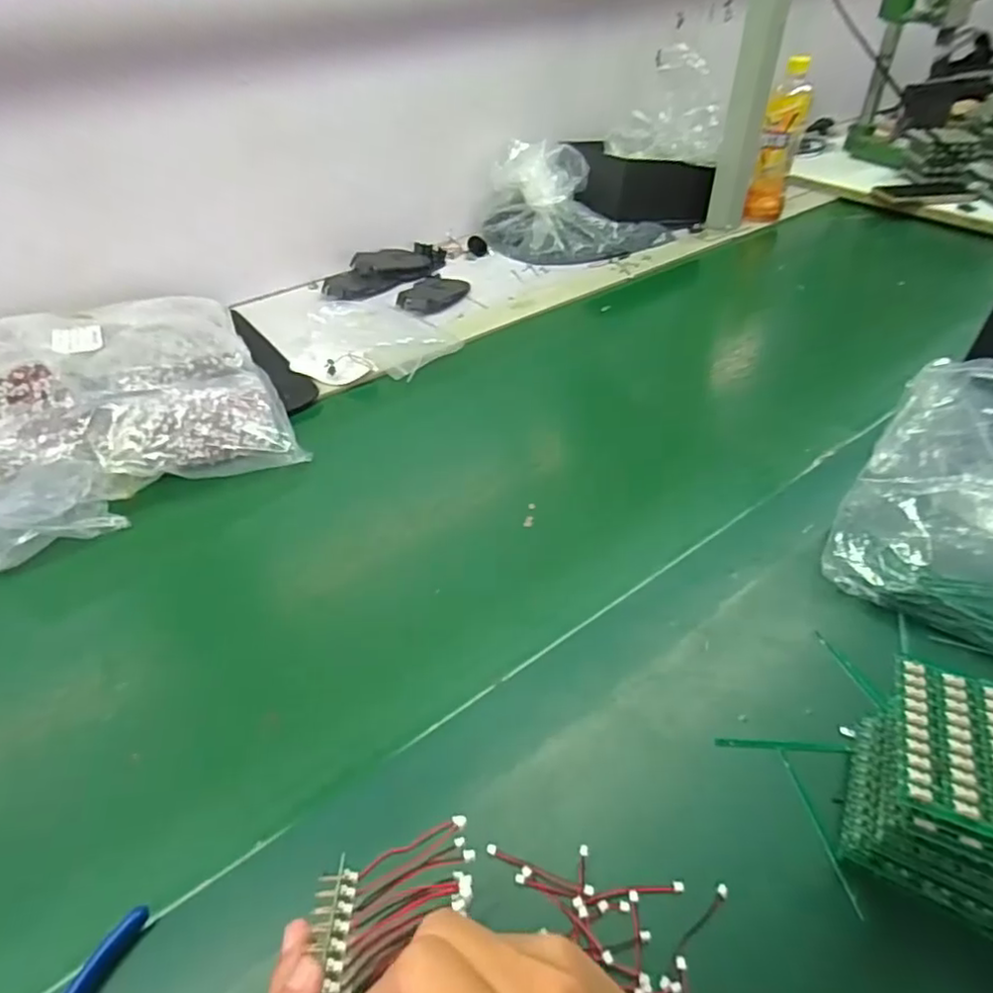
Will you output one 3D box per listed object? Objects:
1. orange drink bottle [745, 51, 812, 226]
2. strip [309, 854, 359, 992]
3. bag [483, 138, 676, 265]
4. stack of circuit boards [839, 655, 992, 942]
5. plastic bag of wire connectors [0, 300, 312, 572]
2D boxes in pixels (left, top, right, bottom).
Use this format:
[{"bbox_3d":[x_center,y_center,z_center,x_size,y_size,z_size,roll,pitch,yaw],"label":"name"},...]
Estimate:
[{"bbox_3d":[0.440,-0.545,0.976,0.059,0.209,0.074,14,46,16],"label":"orange drink bottle"},{"bbox_3d":[-0.061,0.174,0.223,0.015,0.011,0.093,-8,25,-6],"label":"strip"},{"bbox_3d":[0.123,-0.446,0.945,0.271,0.114,0.171,3,44,6],"label":"bag"},{"bbox_3d":[0.235,0.151,0.310,0.095,0.092,0.085,16,46,18],"label":"stack of circuit boards"},{"bbox_3d":[-0.388,-0.097,0.602,0.307,0.080,0.310,-25,48,-22],"label":"plastic bag of wire connectors"}]

